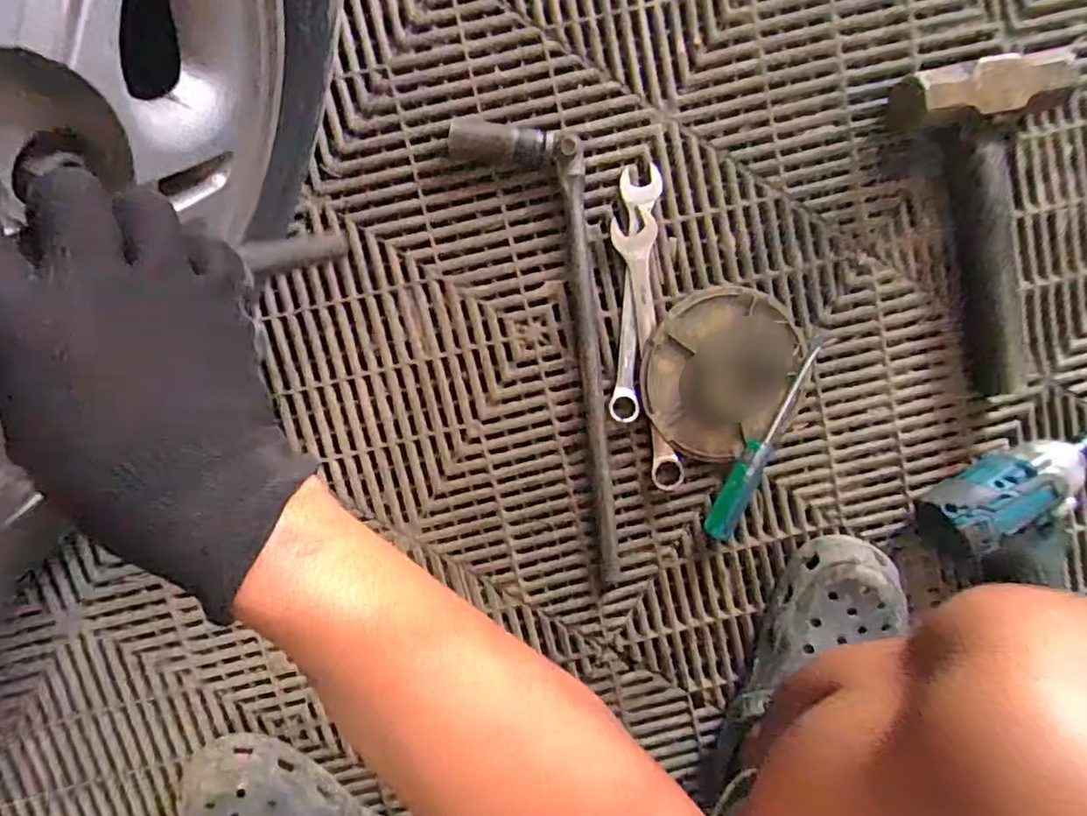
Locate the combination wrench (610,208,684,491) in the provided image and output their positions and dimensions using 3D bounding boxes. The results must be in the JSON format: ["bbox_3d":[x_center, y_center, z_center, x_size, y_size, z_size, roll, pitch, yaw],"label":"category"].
[{"bbox_3d":[0.087,-0.043,0.517,0.035,0.014,0.227,-8,98,-2],"label":"combination wrench"}]

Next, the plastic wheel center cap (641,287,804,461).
[{"bbox_3d":[0.141,-0.030,0.513,0.118,0.031,0.136,20,96,-5],"label":"plastic wheel center cap"}]

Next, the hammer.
[{"bbox_3d":[0.367,-0.139,0.490,0.125,0.061,0.262,-17,98,0],"label":"hammer"}]

